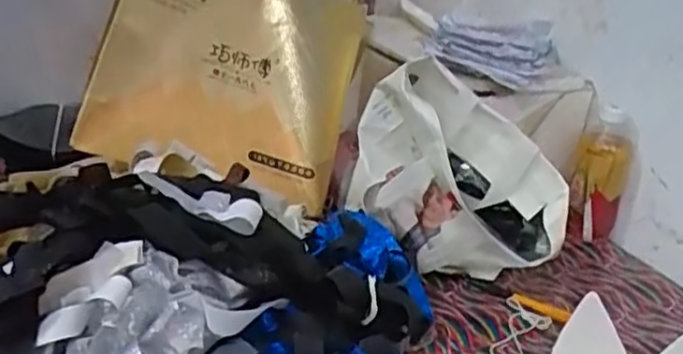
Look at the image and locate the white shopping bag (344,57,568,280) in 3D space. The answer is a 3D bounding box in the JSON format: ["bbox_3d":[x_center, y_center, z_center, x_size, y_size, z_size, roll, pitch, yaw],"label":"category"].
[{"bbox_3d":[0.134,0.004,0.836,0.228,0.205,0.184,5,24,-5],"label":"white shopping bag"}]

